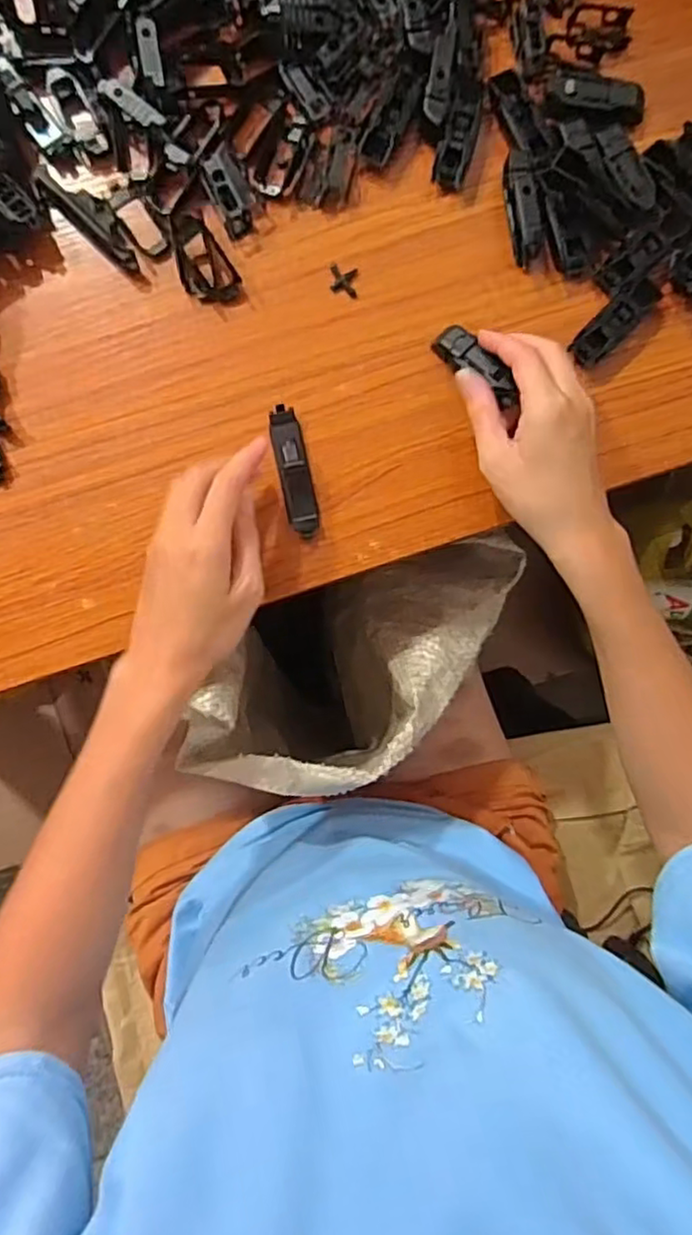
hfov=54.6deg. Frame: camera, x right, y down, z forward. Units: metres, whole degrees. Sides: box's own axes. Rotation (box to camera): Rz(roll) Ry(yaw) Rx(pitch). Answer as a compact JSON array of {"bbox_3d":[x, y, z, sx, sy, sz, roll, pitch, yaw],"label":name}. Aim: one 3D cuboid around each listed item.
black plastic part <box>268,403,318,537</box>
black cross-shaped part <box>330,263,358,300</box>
[{"bbox_3d":[-0.032,-0.090,0.411,0.020,0.018,0.080,-12,92,-3],"label":"black plastic part"},{"bbox_3d":[-0.001,-0.212,0.422,0.017,0.004,0.019,2,92,-4],"label":"black cross-shaped part"}]

